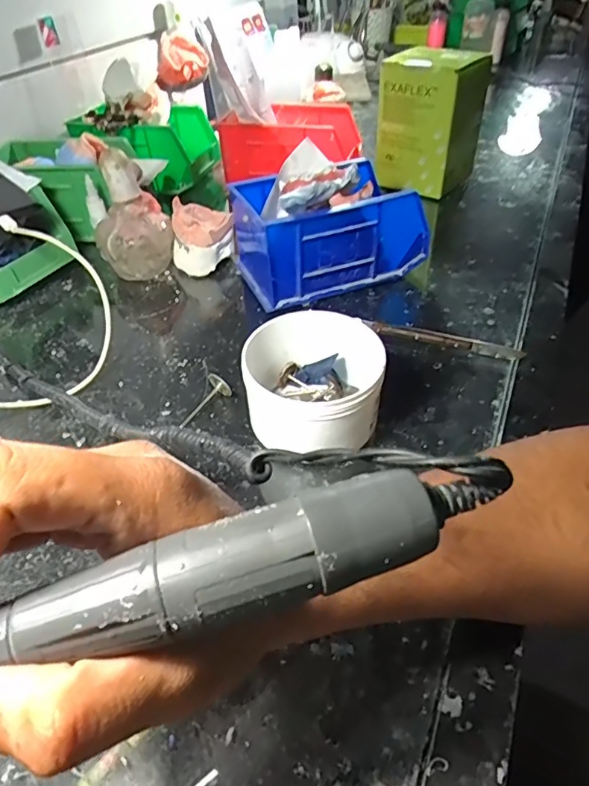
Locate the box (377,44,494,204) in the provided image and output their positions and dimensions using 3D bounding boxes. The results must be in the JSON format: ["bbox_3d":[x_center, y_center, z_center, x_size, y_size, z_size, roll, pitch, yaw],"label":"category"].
[{"bbox_3d":[0.171,-0.351,0.671,0.101,0.151,0.108,22,48,25],"label":"box"}]

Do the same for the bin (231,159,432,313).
[{"bbox_3d":[0.030,-0.164,0.516,0.168,0.092,0.109,-17,44,-14],"label":"bin"}]

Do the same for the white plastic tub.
[{"bbox_3d":[0.014,-0.003,0.361,0.086,0.065,0.091,5,43,9],"label":"white plastic tub"}]

